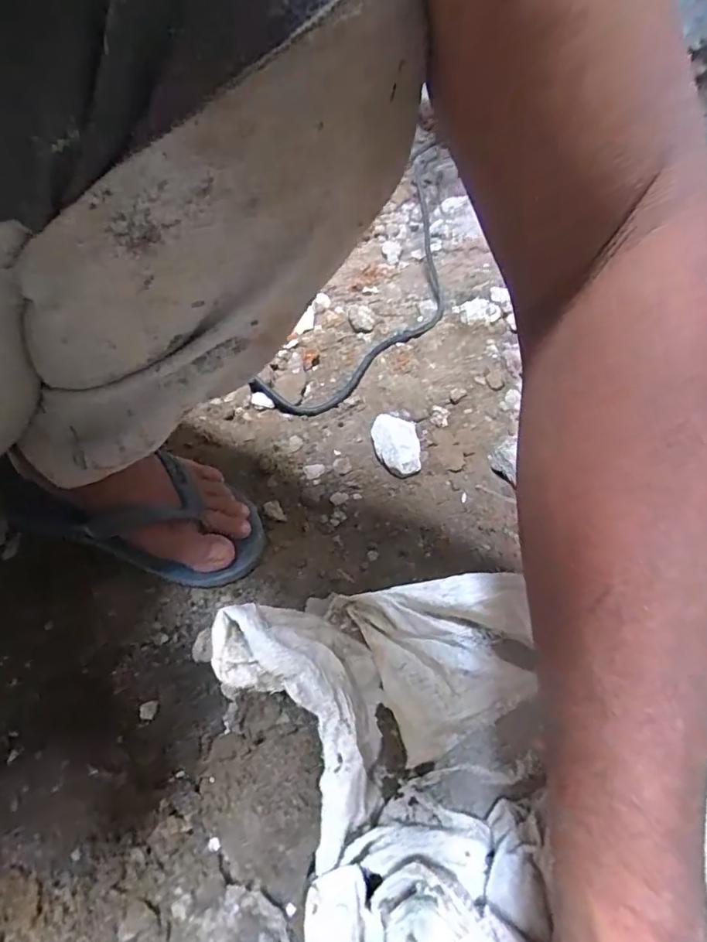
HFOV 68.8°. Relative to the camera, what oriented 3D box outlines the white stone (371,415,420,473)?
[{"bbox_3d":[0.044,-0.029,0.542,0.048,0.029,0.059,0,54,-2],"label":"white stone"}]

